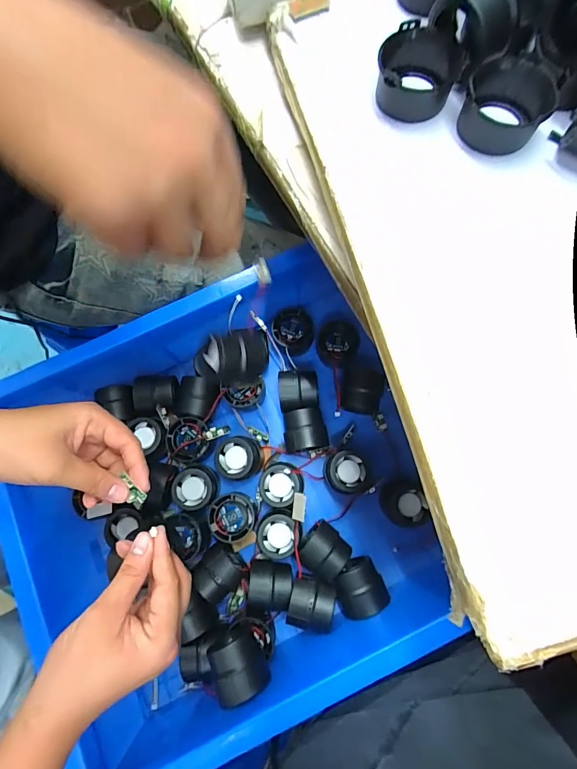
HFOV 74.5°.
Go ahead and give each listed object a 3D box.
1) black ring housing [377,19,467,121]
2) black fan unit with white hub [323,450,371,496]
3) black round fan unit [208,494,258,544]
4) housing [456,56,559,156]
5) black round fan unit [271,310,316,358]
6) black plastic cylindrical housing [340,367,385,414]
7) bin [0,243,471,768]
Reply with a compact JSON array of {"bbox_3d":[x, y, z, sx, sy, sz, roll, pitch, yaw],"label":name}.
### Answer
[{"bbox_3d":[0.086,-0.206,0.249,0.055,0.029,0.052,6,76,3],"label":"black ring housing"},{"bbox_3d":[0.071,0.106,0.456,0.054,0.036,0.051,0,76,2],"label":"black fan unit with white hub"},{"bbox_3d":[-0.065,0.157,0.452,0.050,0.045,0.051,23,78,7],"label":"black round fan unit"},{"bbox_3d":[0.136,-0.176,0.239,0.048,0.029,0.046,0,76,2],"label":"housing"},{"bbox_3d":[0.006,-0.066,0.499,0.050,0.050,0.047,0,76,2],"label":"black round fan unit"},{"bbox_3d":[0.092,0.010,0.475,0.054,0.045,0.052,5,76,3],"label":"black plastic cylindrical housing"},{"bbox_3d":[-0.046,0.112,0.428,0.419,0.129,0.417,-22,76,-4],"label":"bin"}]

